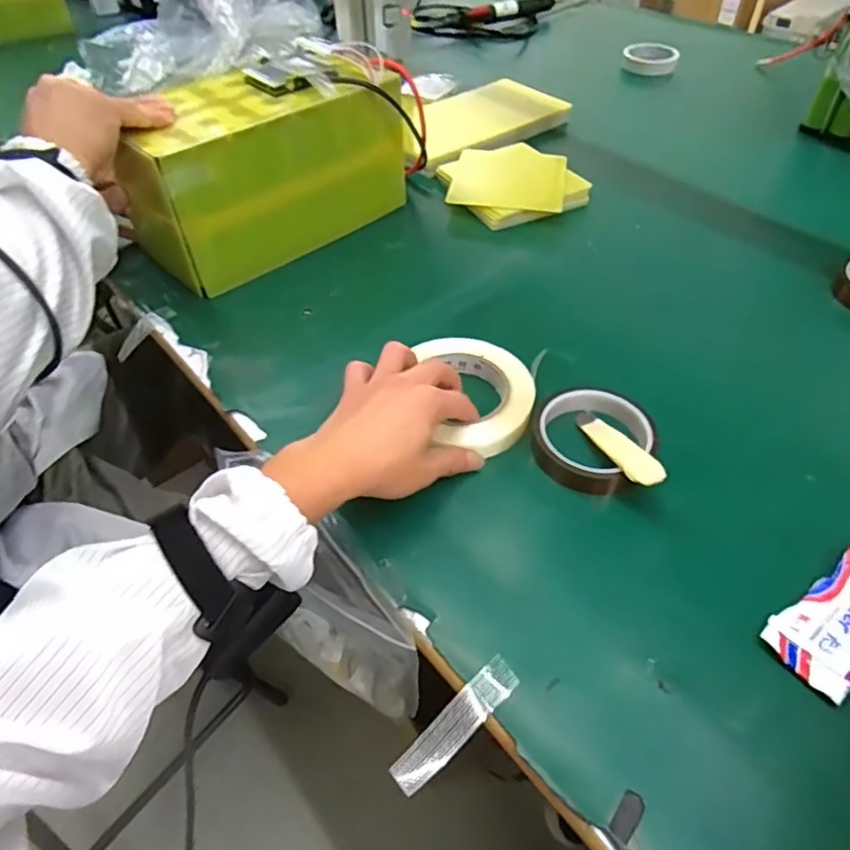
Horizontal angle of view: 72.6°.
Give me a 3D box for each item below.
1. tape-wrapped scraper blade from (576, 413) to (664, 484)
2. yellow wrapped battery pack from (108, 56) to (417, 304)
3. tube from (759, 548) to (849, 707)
[{"bbox_3d":[0.145,0.015,0.440,0.025,0.006,0.100,-16,32,-11],"label":"tape-wrapped scraper blade"},{"bbox_3d":[-0.178,-0.285,0.644,0.310,0.155,0.144,-34,56,-24],"label":"yellow wrapped battery pack"},{"bbox_3d":[0.277,0.102,0.362,0.156,0.020,0.048,-32,55,-23],"label":"tube"}]

